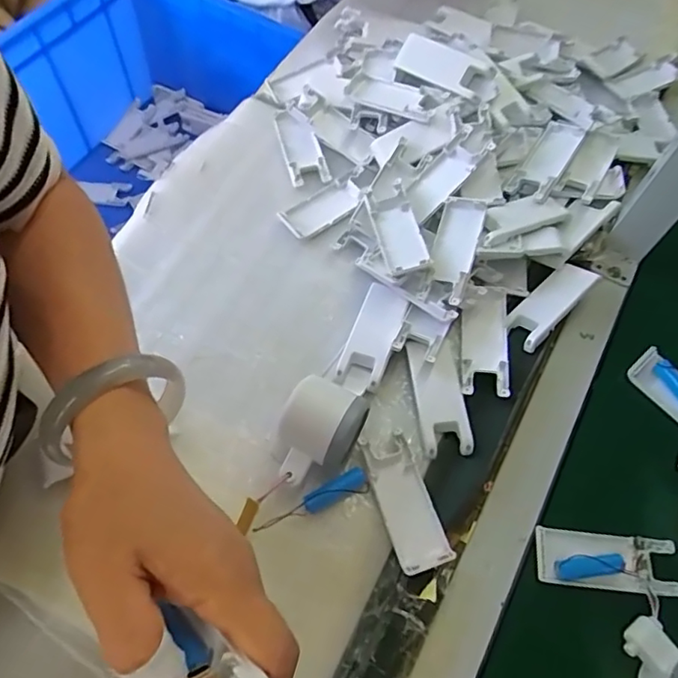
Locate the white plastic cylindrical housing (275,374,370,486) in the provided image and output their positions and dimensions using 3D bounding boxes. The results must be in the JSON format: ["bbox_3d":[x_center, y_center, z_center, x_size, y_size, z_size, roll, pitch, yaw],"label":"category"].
[{"bbox_3d":[-0.019,0.072,0.417,0.061,0.048,0.083,26,66,10],"label":"white plastic cylindrical housing"}]

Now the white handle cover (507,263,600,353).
[{"bbox_3d":[0.191,-0.032,0.496,0.100,0.015,0.039,-42,48,-19],"label":"white handle cover"}]

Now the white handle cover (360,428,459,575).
[{"bbox_3d":[0.049,0.122,0.415,0.039,0.020,0.103,-16,66,-10],"label":"white handle cover"}]

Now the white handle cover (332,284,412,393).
[{"bbox_3d":[0.030,-0.004,0.473,0.039,0.018,0.099,21,65,7],"label":"white handle cover"}]

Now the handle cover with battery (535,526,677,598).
[{"bbox_3d":[0.201,0.166,0.409,0.103,0.011,0.041,7,64,1],"label":"handle cover with battery"}]

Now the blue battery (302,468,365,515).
[{"bbox_3d":[-0.002,0.115,0.413,0.051,0.017,0.016,-29,69,-15],"label":"blue battery"}]

